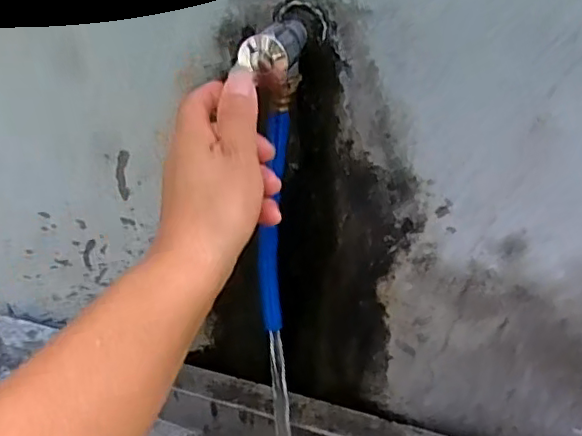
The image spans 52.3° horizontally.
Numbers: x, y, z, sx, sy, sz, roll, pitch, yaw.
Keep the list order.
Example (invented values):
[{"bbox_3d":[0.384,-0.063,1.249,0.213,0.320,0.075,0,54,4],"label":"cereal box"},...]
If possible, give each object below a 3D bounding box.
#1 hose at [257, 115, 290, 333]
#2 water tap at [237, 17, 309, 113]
[{"bbox_3d":[-0.015,0.010,0.464,0.021,0.186,0.035,0,38,-5],"label":"hose"},{"bbox_3d":[-0.010,-0.096,0.387,0.029,0.063,0.064,9,38,7],"label":"water tap"}]

